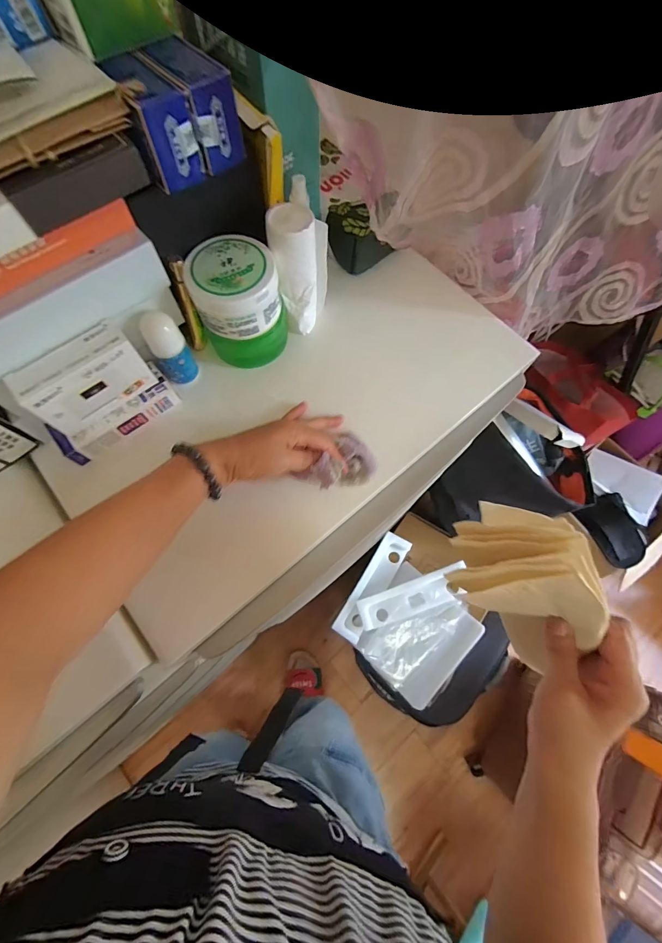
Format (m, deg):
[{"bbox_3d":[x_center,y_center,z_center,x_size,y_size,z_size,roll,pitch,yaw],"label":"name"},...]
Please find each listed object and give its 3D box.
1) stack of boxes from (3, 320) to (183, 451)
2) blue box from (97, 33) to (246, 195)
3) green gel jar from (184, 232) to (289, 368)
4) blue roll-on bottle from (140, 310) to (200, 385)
[{"bbox_3d":[-0.243,-0.083,0.387,0.123,0.104,0.051,-37,75,-13],"label":"stack of boxes"},{"bbox_3d":[-0.135,-0.305,0.312,0.088,0.060,0.082,-37,75,-13],"label":"blue box"},{"bbox_3d":[-0.103,-0.187,0.424,0.092,0.114,0.090,0,71,-1],"label":"green gel jar"},{"bbox_3d":[-0.181,-0.138,0.413,0.032,0.084,0.035,0,71,-1],"label":"blue roll-on bottle"}]

